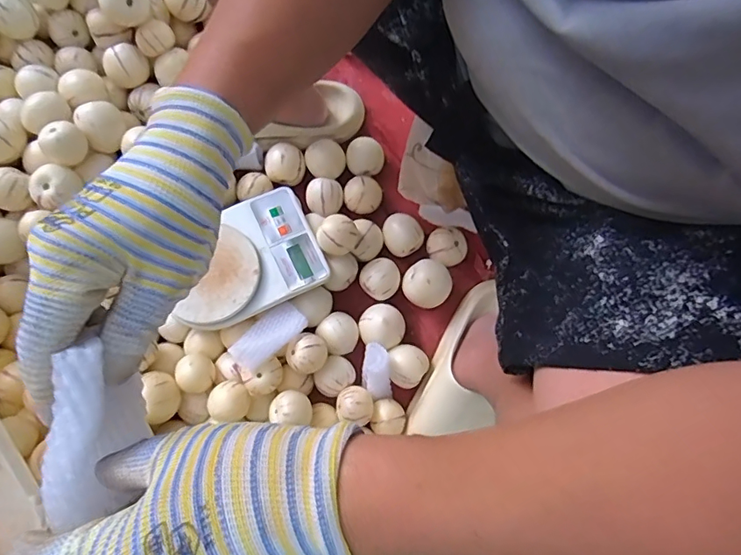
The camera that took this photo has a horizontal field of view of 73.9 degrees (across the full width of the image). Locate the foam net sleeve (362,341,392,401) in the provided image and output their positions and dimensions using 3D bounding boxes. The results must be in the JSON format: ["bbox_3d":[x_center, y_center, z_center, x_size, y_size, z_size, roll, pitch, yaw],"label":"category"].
[{"bbox_3d":[0.008,0.134,0.675,0.039,0.033,0.087,-5,120,-2],"label":"foam net sleeve"}]

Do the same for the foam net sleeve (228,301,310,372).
[{"bbox_3d":[-0.137,0.077,0.651,0.105,0.040,0.051,-40,83,-8],"label":"foam net sleeve"}]

